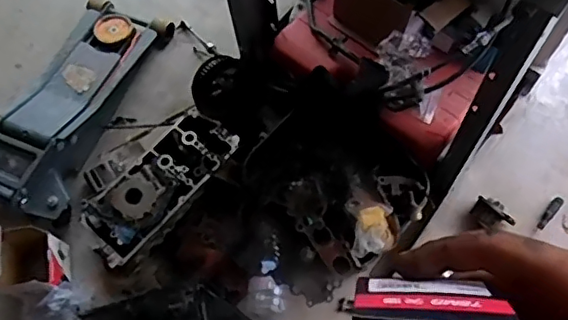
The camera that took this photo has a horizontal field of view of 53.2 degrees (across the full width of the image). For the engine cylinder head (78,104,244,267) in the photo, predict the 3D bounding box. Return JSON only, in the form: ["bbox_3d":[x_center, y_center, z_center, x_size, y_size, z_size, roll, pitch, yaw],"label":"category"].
[{"bbox_3d":[-0.296,0.050,1.344,0.186,0.100,0.407,42,75,18],"label":"engine cylinder head"}]

